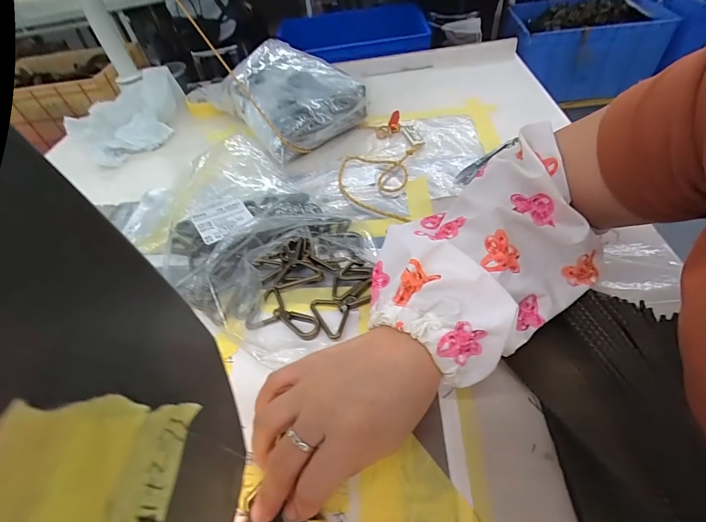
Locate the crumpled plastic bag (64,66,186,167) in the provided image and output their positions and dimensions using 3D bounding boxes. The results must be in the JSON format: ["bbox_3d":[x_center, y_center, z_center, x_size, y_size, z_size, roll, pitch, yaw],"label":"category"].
[{"bbox_3d":[-0.353,-0.234,0.577,0.184,0.065,0.129,-36,53,-21],"label":"crumpled plastic bag"}]

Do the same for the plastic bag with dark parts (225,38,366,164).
[{"bbox_3d":[-0.091,-0.231,0.505,0.154,0.085,0.174,-36,53,-21],"label":"plastic bag with dark parts"}]

